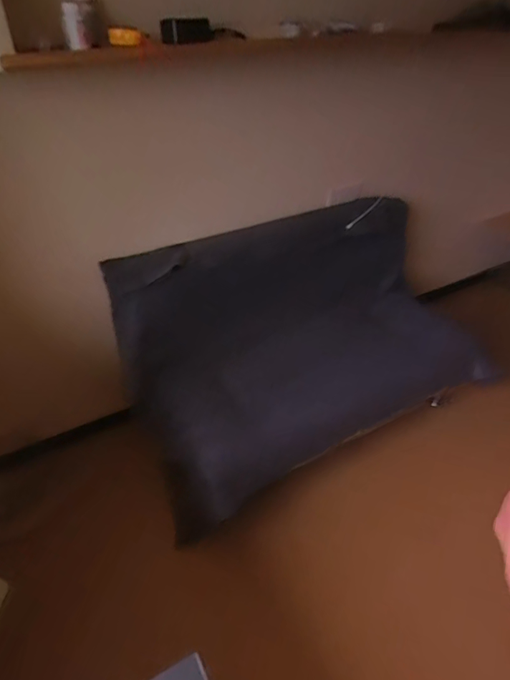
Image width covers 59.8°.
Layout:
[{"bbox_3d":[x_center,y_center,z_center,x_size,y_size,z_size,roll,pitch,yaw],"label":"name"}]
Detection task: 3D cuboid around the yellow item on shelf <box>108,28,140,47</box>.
[{"bbox_3d":[-0.290,-0.677,0.989,0.070,0.032,0.022,-1,39,-5],"label":"yellow item on shelf"}]

